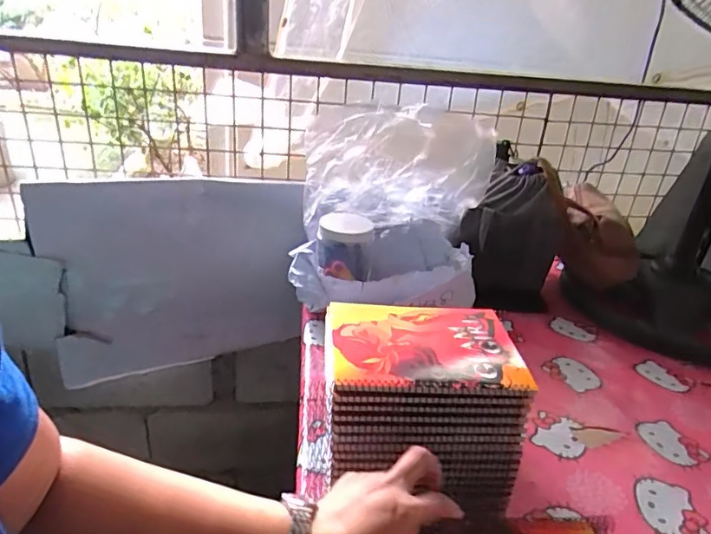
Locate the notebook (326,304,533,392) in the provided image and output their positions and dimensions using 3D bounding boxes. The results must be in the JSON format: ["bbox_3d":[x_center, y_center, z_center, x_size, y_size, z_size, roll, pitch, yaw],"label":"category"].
[{"bbox_3d":[0.071,0.081,0.543,0.196,0.016,0.148,3,26,-4],"label":"notebook"}]

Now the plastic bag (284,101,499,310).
[{"bbox_3d":[0.066,-0.122,0.909,0.327,0.269,0.242,5,26,-1],"label":"plastic bag"}]

